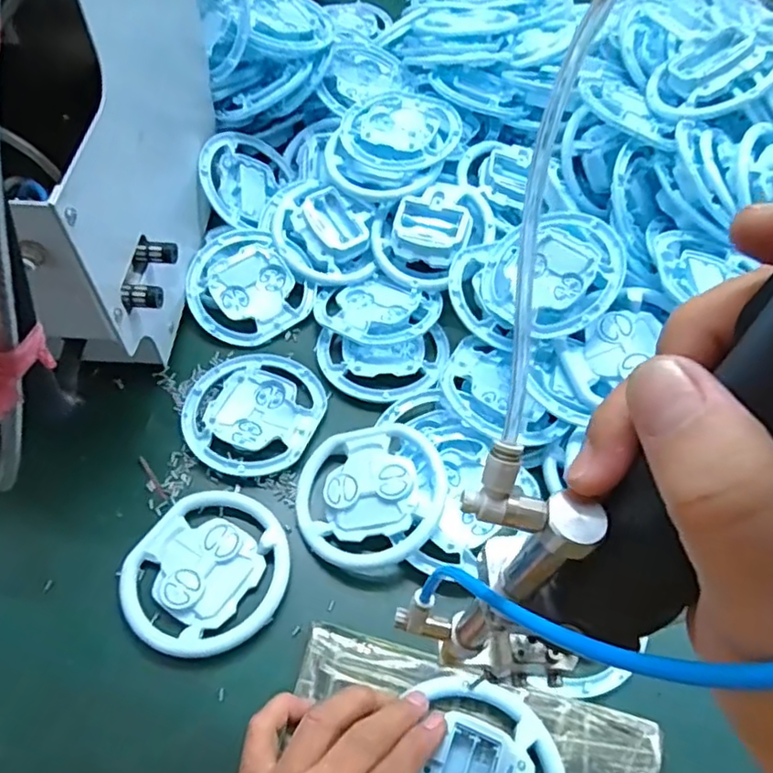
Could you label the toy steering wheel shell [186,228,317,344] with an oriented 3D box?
[{"bbox_3d":[-0.121,-0.085,0.536,0.095,0.013,0.103,-41,84,-15],"label":"toy steering wheel shell"}]

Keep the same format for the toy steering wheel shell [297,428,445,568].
[{"bbox_3d":[-0.012,0.070,0.429,0.097,0.024,0.101,-8,56,-4],"label":"toy steering wheel shell"}]

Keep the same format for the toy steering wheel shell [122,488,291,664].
[{"bbox_3d":[-0.116,0.118,0.406,0.101,0.012,0.100,0,55,0],"label":"toy steering wheel shell"}]

